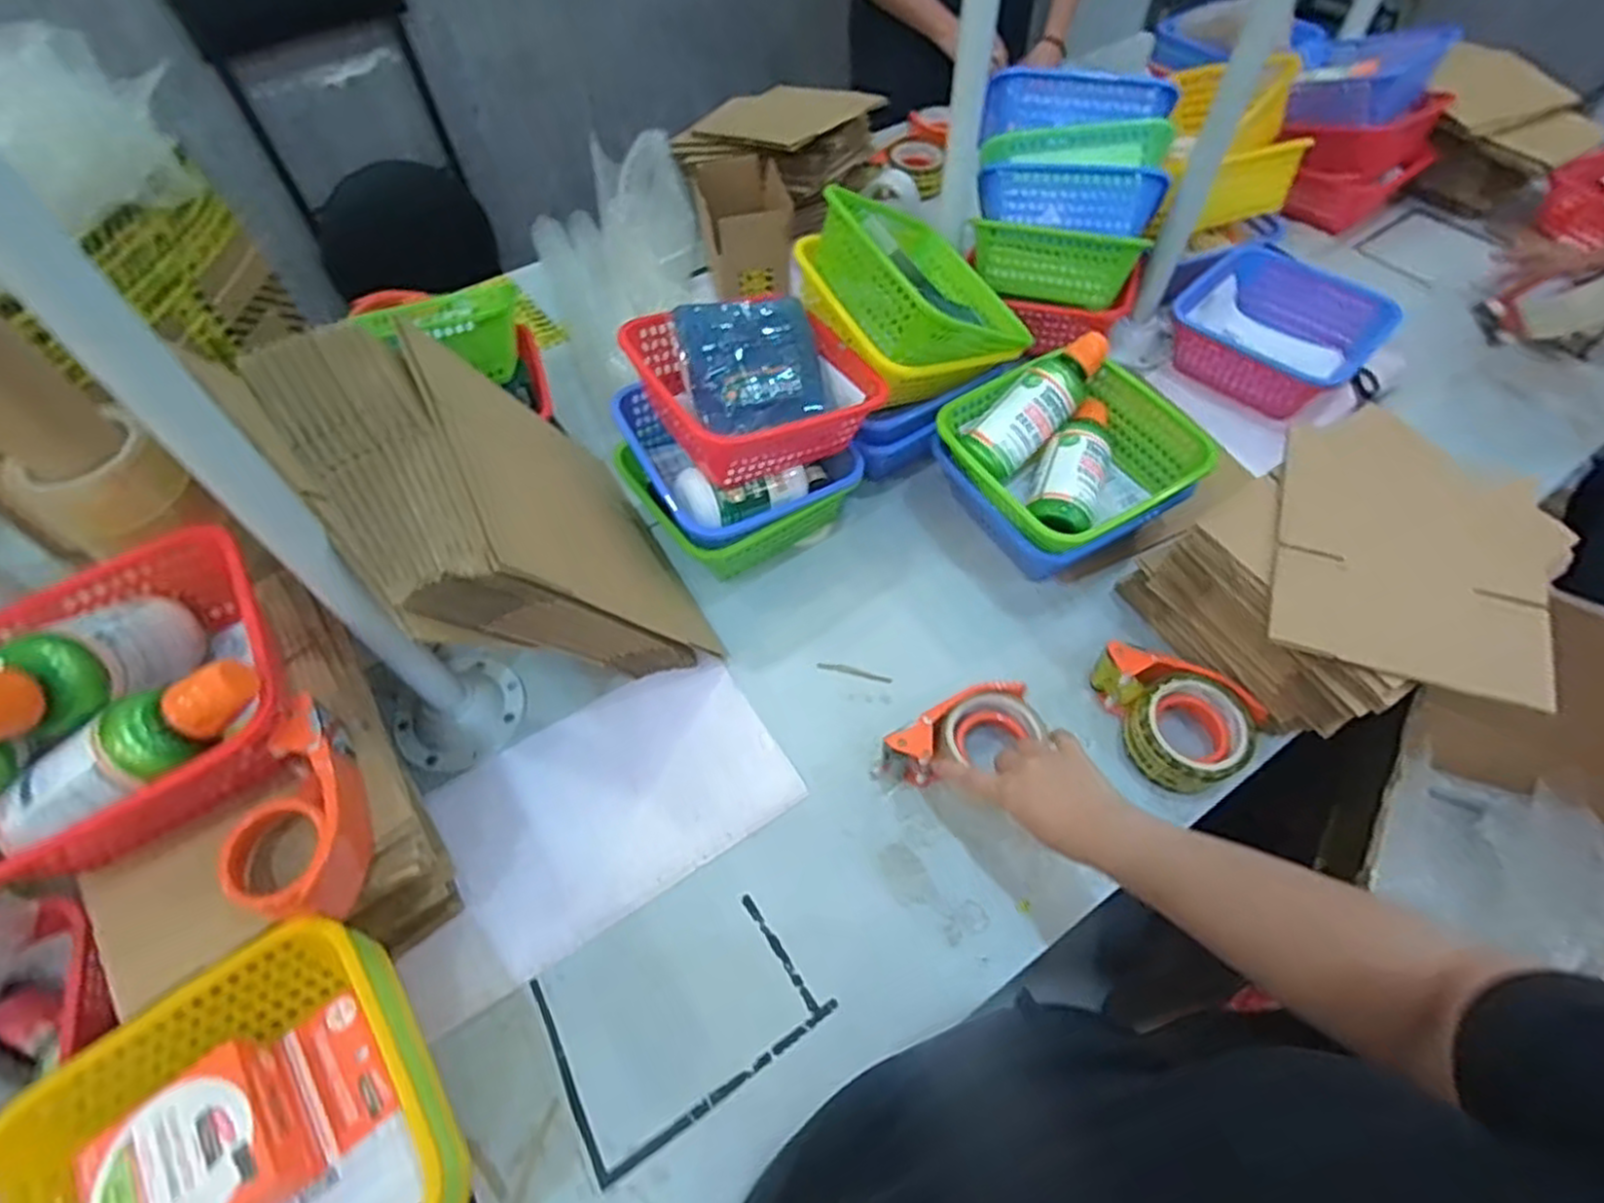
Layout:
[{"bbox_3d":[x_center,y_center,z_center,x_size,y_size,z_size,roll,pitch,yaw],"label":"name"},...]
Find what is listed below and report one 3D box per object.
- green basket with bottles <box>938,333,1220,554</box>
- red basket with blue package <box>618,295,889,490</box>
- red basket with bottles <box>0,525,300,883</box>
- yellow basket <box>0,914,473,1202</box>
[{"bbox_3d":[0.284,-0.159,0.812,0.222,0.106,0.209,-28,58,-15],"label":"green basket with bottles"},{"bbox_3d":[-0.048,-0.238,0.797,0.246,0.090,0.211,-22,64,-24],"label":"red basket with blue package"},{"bbox_3d":[-0.501,0.050,0.532,0.219,0.135,0.229,-28,58,-15],"label":"red basket with bottles"},{"bbox_3d":[-0.342,0.352,0.461,0.223,0.084,0.225,-36,61,-20],"label":"yellow basket"}]

